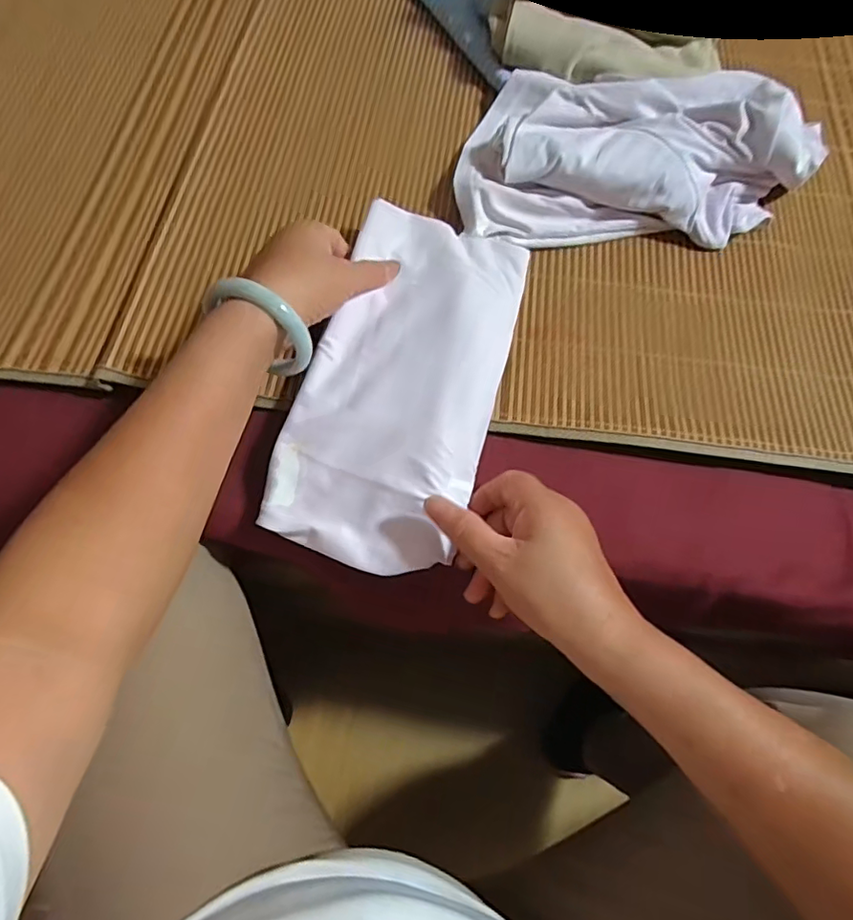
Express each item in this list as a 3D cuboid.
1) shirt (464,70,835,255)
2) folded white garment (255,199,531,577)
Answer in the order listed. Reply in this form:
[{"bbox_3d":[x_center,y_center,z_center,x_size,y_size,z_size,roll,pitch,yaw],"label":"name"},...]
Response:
[{"bbox_3d":[0.184,-0.282,0.491,0.315,0.076,0.180,-1,67,-4],"label":"shirt"},{"bbox_3d":[-0.014,-0.064,0.404,0.134,0.032,0.279,17,71,5],"label":"folded white garment"}]

